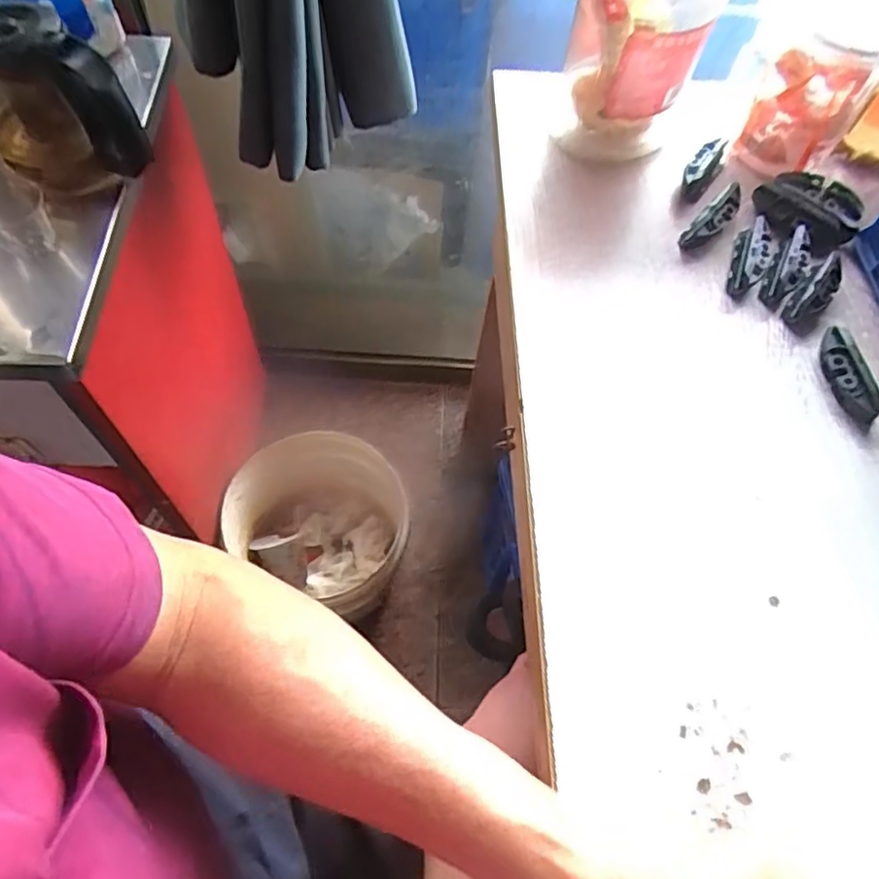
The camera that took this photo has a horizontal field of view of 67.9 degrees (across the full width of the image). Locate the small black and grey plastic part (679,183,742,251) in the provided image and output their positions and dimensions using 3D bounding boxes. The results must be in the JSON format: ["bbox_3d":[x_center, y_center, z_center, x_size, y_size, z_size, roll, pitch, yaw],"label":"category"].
[{"bbox_3d":[0.212,-0.170,0.501,0.066,0.011,0.019,-45,71,-1],"label":"small black and grey plastic part"}]

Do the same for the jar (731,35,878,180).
[{"bbox_3d":[0.292,-0.265,0.519,0.063,0.093,0.061,1,61,-3],"label":"jar"}]

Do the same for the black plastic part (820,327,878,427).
[{"bbox_3d":[0.275,-0.044,0.441,0.015,0.026,0.064,-9,62,-8],"label":"black plastic part"}]

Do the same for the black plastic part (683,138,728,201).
[{"bbox_3d":[0.215,-0.220,0.527,0.019,0.023,0.055,34,65,14],"label":"black plastic part"}]

